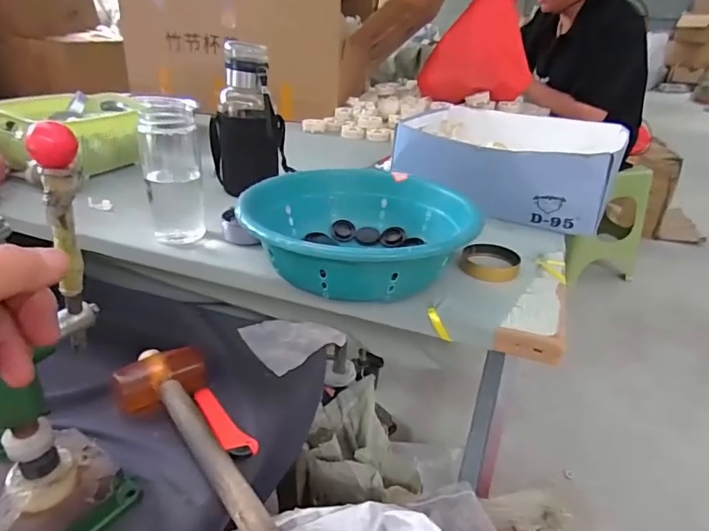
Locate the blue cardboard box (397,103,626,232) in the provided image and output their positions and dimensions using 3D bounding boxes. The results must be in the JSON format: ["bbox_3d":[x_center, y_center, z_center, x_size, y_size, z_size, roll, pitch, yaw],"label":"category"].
[{"bbox_3d":[0.251,-0.179,0.817,0.334,0.112,0.276,16,29,22],"label":"blue cardboard box"}]

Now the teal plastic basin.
[{"bbox_3d":[0.012,-0.034,0.549,0.226,0.082,0.244,3,27,-2],"label":"teal plastic basin"}]

